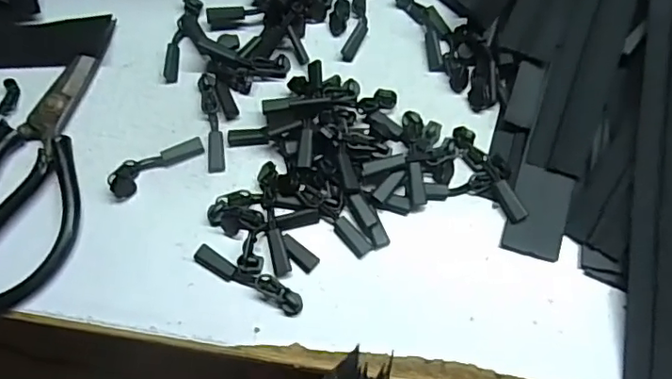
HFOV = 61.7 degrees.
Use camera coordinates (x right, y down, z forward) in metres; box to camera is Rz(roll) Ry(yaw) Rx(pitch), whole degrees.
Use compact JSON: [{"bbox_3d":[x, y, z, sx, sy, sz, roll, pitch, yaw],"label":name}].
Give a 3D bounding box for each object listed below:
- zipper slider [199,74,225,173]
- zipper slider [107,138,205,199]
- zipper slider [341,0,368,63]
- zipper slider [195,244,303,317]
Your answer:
[{"bbox_3d":[-0.073,-0.040,0.331,0.011,0.006,0.062,-9,69,-3],"label":"zipper slider"},{"bbox_3d":[-0.103,-0.015,0.320,0.055,0.007,0.017,-34,72,-12],"label":"zipper slider"},{"bbox_3d":[0.015,-0.110,0.357,0.013,0.007,0.063,9,69,4],"label":"zipper slider"},{"bbox_3d":[-0.046,0.046,0.294,0.063,0.007,0.012,28,71,11],"label":"zipper slider"}]

